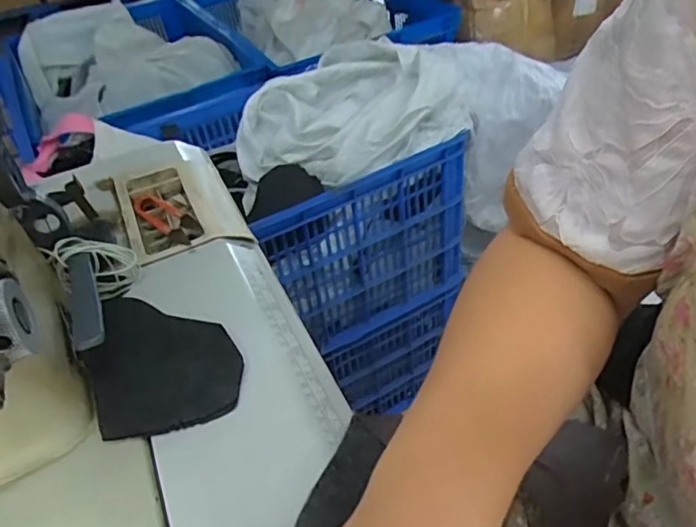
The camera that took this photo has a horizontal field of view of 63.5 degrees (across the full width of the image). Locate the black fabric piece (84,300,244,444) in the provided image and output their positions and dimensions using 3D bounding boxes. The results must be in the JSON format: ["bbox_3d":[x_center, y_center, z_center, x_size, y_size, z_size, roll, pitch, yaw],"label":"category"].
[{"bbox_3d":[-0.132,0.060,0.393,0.093,0.023,0.131,-22,44,-16],"label":"black fabric piece"}]

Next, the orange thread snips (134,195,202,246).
[{"bbox_3d":[-0.169,-0.042,0.529,0.029,0.012,0.106,-34,48,-26],"label":"orange thread snips"}]

